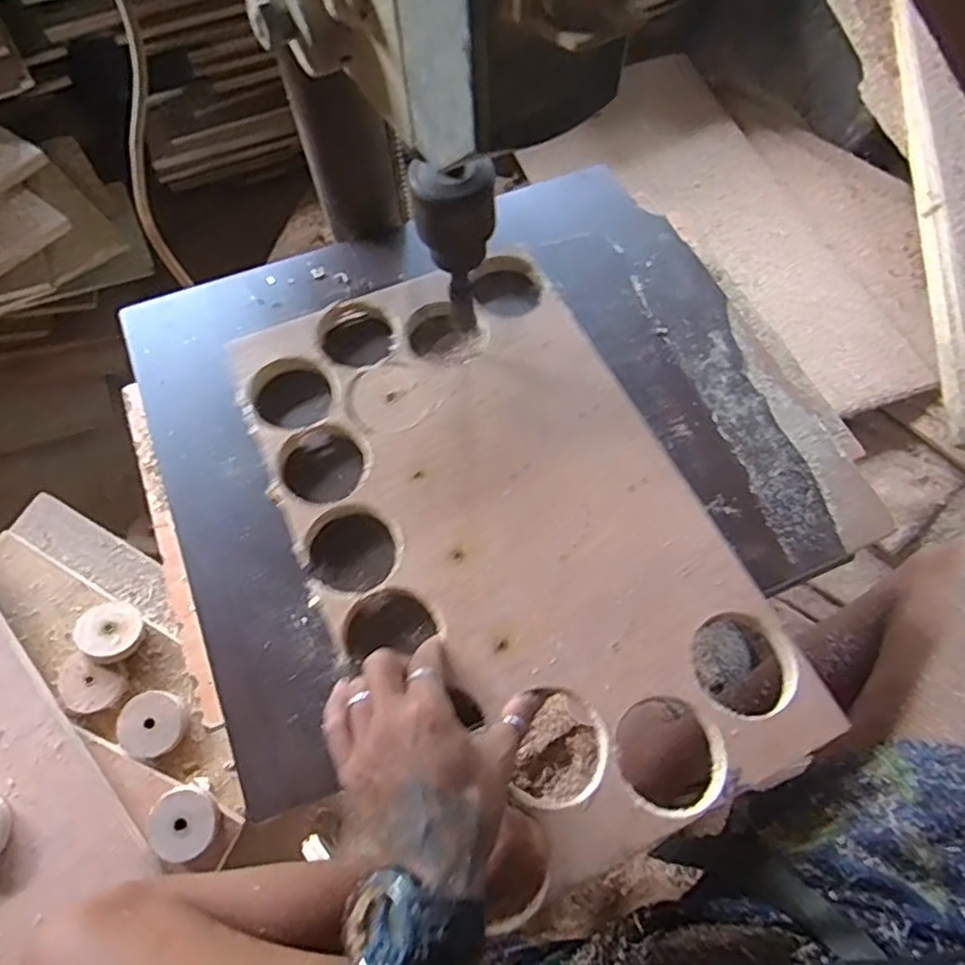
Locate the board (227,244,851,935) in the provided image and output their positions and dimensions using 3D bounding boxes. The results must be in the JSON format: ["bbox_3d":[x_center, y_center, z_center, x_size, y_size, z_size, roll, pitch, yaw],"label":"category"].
[{"bbox_3d":[0.014,0.025,0.475,0.268,0.013,0.435,-23,67,-12],"label":"board"}]

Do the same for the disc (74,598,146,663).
[{"bbox_3d":[-0.381,0.152,0.689,0.063,0.020,0.060,13,51,-17],"label":"disc"}]

